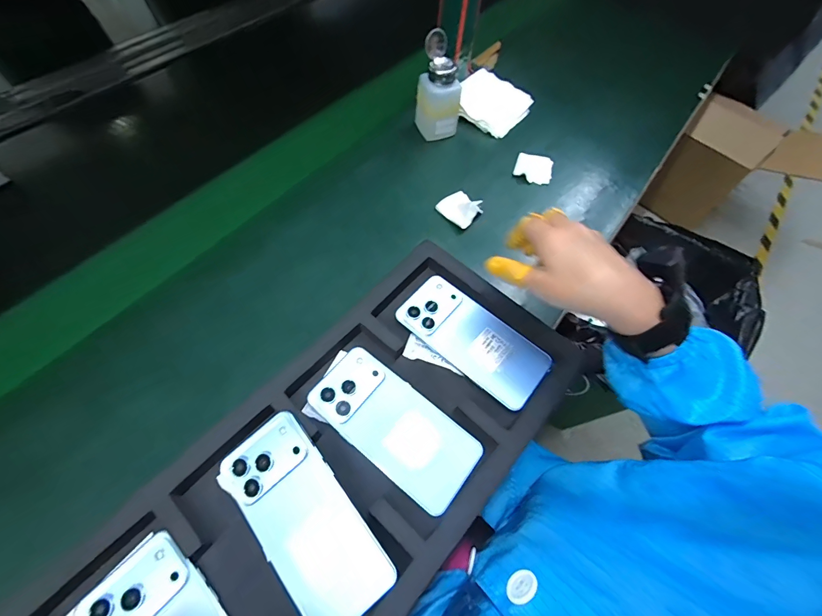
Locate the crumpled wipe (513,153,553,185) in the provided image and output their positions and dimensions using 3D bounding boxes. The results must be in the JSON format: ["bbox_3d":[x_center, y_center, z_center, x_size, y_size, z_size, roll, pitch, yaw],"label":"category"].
[{"bbox_3d":[0.186,-0.209,0.557,0.055,0.014,0.051,16,61,6],"label":"crumpled wipe"}]

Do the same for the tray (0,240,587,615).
[{"bbox_3d":[-0.055,0.135,0.323,0.216,0.020,0.470,39,64,18],"label":"tray"}]

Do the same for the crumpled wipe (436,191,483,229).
[{"bbox_3d":[0.069,-0.140,0.500,0.049,0.023,0.060,-29,66,-18],"label":"crumpled wipe"}]

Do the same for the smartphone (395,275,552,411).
[{"bbox_3d":[0.067,0.031,0.402,0.163,0.009,0.077,38,65,17],"label":"smartphone"}]

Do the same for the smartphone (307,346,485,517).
[{"bbox_3d":[-0.017,0.110,0.352,0.162,0.010,0.076,36,65,17],"label":"smartphone"}]

